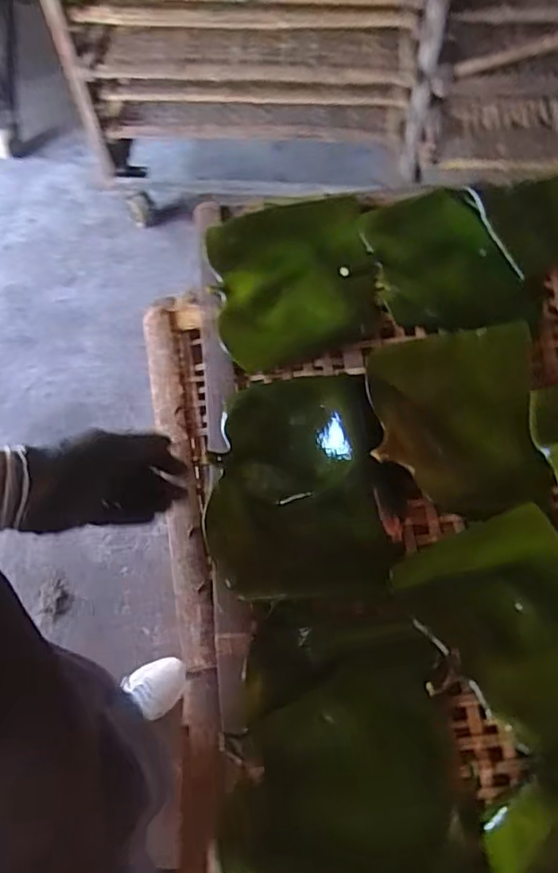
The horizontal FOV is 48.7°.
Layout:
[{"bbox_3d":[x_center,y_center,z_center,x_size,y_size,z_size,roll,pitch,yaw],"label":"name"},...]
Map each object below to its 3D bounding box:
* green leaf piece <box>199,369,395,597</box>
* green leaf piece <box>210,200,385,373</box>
[{"bbox_3d":[0.015,0.052,0.607,0.174,0.062,0.226,-4,61,1],"label":"green leaf piece"},{"bbox_3d":[0.016,-0.177,0.696,0.181,0.038,0.210,-10,61,-3],"label":"green leaf piece"}]

